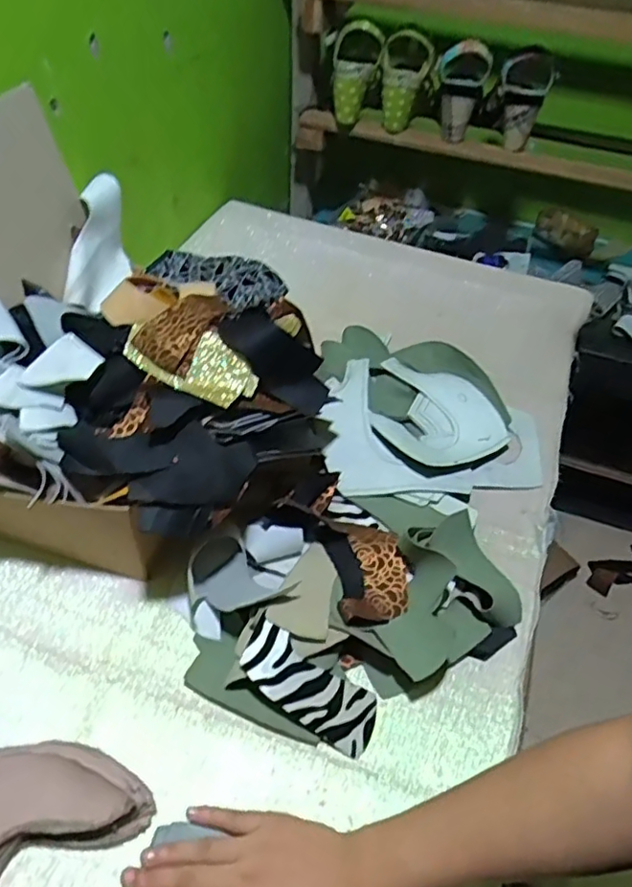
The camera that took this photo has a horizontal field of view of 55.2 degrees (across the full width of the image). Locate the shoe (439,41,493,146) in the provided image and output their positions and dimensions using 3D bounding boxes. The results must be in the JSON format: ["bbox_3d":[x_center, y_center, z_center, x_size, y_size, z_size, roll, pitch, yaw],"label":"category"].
[{"bbox_3d":[0.225,-0.574,0.988,0.080,0.141,0.130,25,92,16],"label":"shoe"}]

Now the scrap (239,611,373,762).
[{"bbox_3d":[-0.006,0.200,0.499,0.126,0.014,0.051,38,54,1],"label":"scrap"}]

